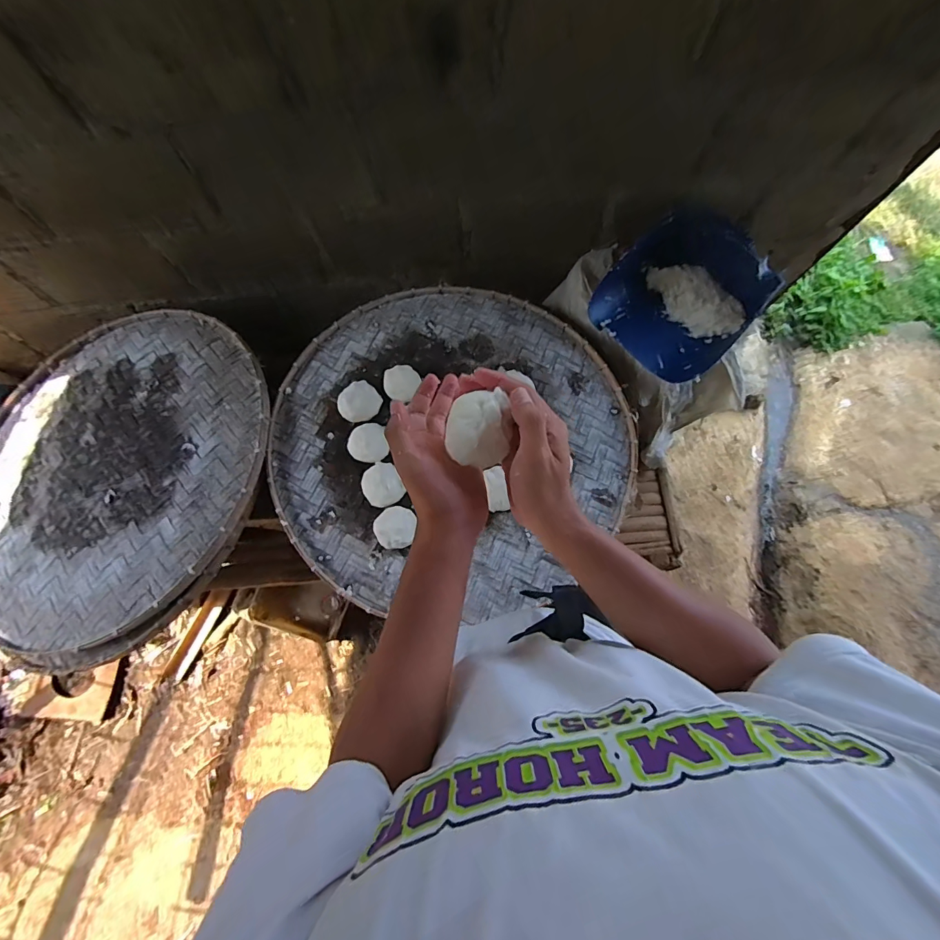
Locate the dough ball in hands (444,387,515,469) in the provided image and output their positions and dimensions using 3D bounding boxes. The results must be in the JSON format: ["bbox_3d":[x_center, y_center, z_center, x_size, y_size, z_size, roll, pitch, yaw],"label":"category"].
[{"bbox_3d":[0.009,-0.034,0.370,0.057,0.047,0.056,1,73,-2],"label":"dough ball in hands"}]

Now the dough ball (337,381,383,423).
[{"bbox_3d":[-0.225,-0.137,0.856,0.084,0.031,0.074,-41,79,-13],"label":"dough ball"}]

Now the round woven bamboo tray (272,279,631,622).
[{"bbox_3d":[-0.030,-0.079,0.846,0.700,0.052,0.691,1,73,-2],"label":"round woven bamboo tray"}]

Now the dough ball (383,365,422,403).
[{"bbox_3d":[-0.147,-0.181,0.880,0.070,0.030,0.076,1,73,-2],"label":"dough ball"}]

